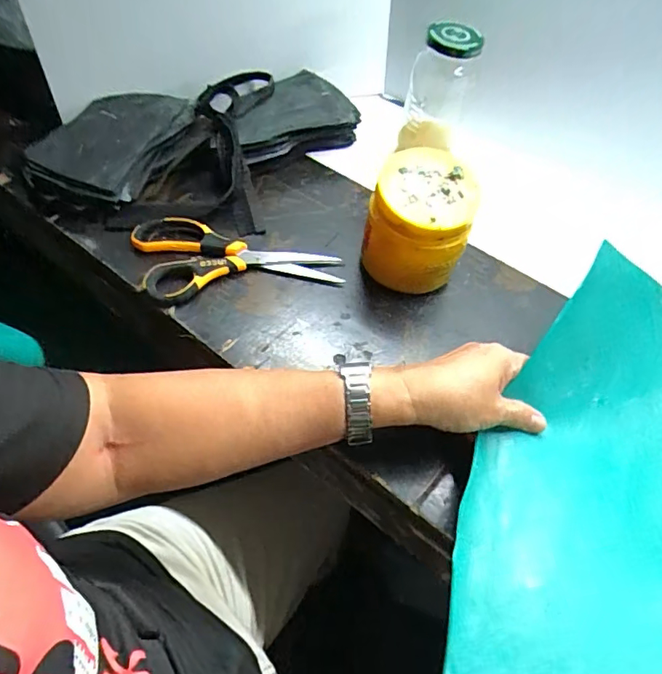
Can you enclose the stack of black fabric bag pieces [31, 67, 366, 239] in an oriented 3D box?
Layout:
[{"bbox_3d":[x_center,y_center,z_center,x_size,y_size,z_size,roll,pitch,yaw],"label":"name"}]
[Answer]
[{"bbox_3d":[-0.135,-0.203,0.545,0.349,0.052,0.215,-9,56,-12],"label":"stack of black fabric bag pieces"}]

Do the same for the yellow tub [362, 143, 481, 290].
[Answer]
[{"bbox_3d":[0.077,-0.099,0.455,0.088,0.106,0.081,12,54,3],"label":"yellow tub"}]

